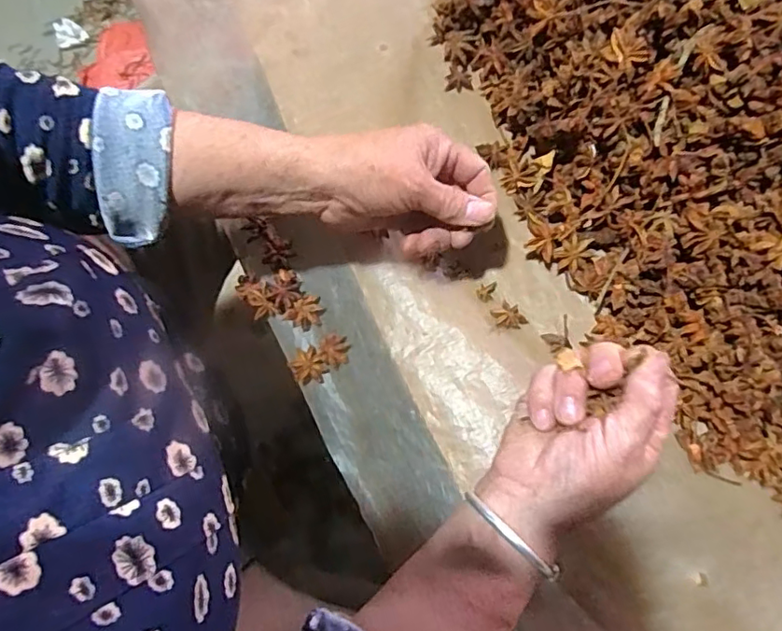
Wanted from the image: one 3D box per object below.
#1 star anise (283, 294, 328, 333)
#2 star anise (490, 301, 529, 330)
[{"bbox_3d":[-0.067,-0.003,0.436,0.027,0.014,0.028,34,82,-22],"label":"star anise"},{"bbox_3d":[0.085,0.001,0.404,0.022,0.011,0.022,-33,74,-8],"label":"star anise"}]

